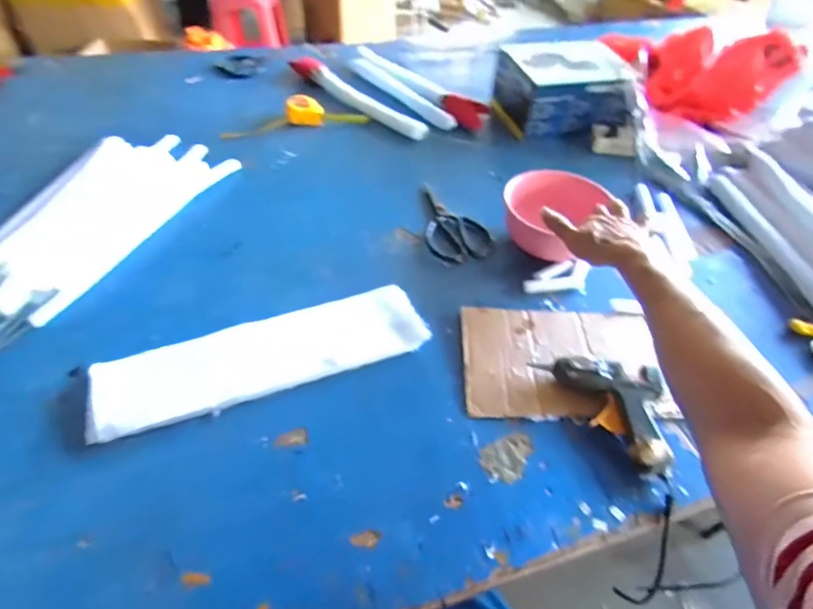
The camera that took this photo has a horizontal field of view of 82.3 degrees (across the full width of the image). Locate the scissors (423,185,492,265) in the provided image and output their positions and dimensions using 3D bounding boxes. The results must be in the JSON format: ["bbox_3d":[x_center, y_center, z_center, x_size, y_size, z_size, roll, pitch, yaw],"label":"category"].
[{"bbox_3d":[0.062,-0.128,0.703,0.094,0.004,0.170,-12,50,-14],"label":"scissors"}]

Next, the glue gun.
[{"bbox_3d":[0.222,0.098,0.487,0.093,0.036,0.155,-22,53,-22],"label":"glue gun"}]

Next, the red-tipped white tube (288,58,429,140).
[{"bbox_3d":[-0.107,-0.414,0.927,0.364,0.043,0.053,34,55,24],"label":"red-tipped white tube"}]

